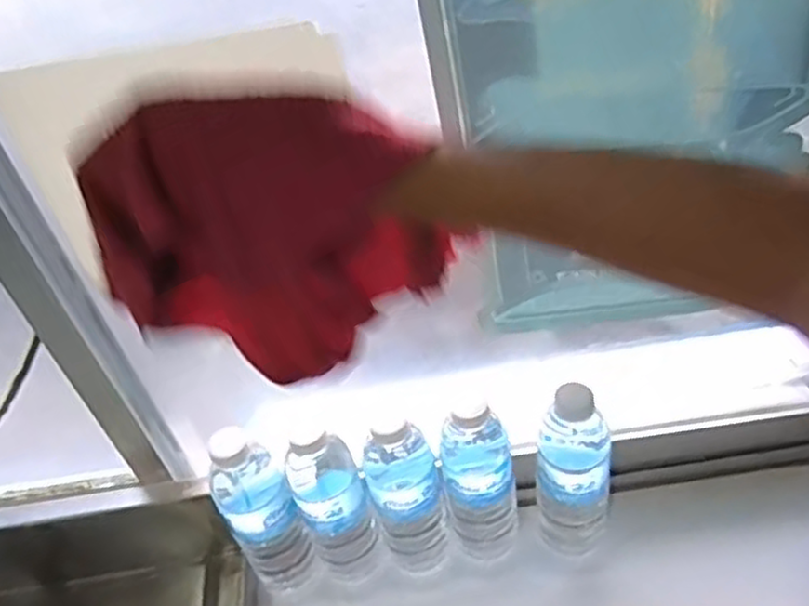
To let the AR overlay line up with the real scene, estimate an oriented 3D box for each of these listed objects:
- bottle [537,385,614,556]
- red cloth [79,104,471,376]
[{"bbox_3d":[0.141,0.147,0.624,0.071,0.198,0.052,1,44,12],"label":"bottle"},{"bbox_3d":[-0.081,-0.036,0.483,0.215,0.199,0.044,-5,39,3],"label":"red cloth"}]

